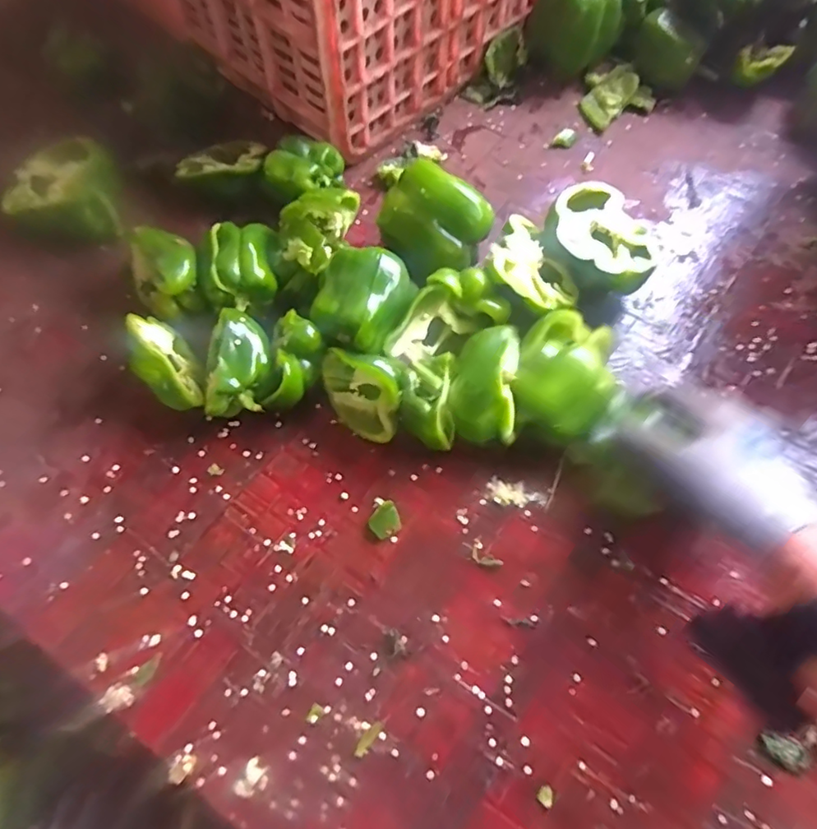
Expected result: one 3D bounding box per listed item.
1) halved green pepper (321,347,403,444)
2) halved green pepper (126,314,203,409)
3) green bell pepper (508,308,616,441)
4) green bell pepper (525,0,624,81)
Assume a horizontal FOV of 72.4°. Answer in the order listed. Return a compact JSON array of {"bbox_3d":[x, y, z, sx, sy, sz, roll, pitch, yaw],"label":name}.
[{"bbox_3d":[-0.035,-0.018,0.445,0.043,0.059,0.081,-35,70,-15],"label":"halved green pepper"},{"bbox_3d":[-0.199,-0.038,0.456,0.045,0.069,0.085,-29,68,-13],"label":"halved green pepper"},{"bbox_3d":[0.125,-0.030,0.453,0.072,0.068,0.101,16,65,8],"label":"green bell pepper"},{"bbox_3d":[0.192,-0.459,0.638,0.088,0.101,0.089,-33,69,-15],"label":"green bell pepper"}]

